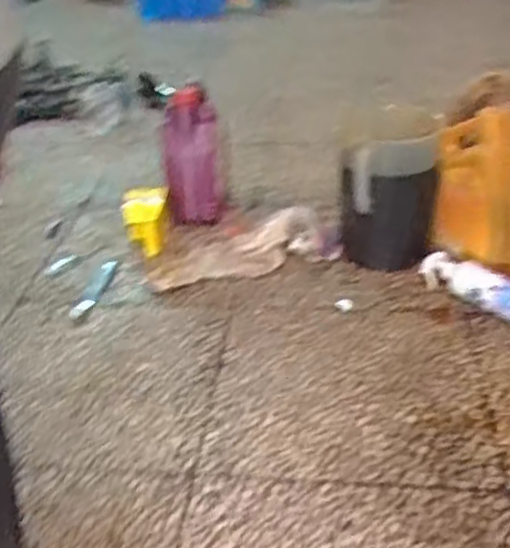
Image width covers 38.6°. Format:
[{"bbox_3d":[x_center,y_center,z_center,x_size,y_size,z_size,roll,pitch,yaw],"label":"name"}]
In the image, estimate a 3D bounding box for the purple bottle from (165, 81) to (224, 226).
[{"bbox_3d":[-0.127,-0.231,1.483,0.114,0.266,0.118,-5,32,-6],"label":"purple bottle"}]

